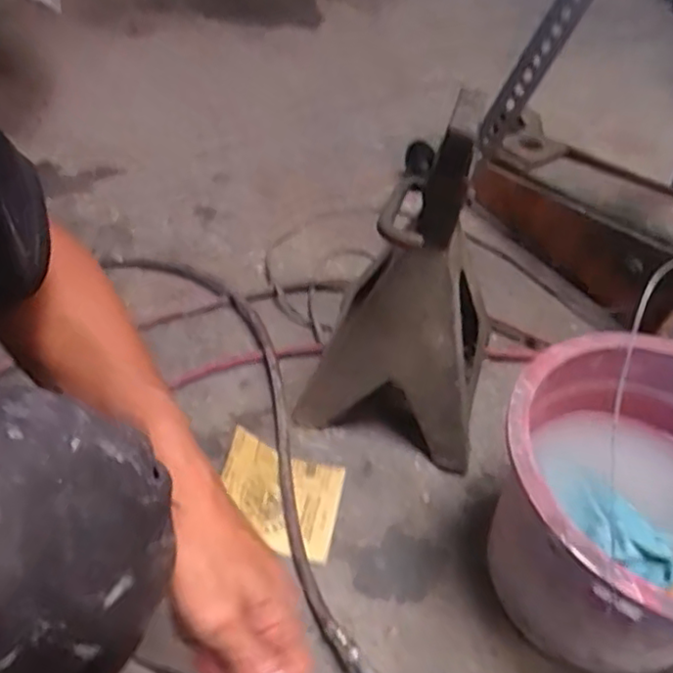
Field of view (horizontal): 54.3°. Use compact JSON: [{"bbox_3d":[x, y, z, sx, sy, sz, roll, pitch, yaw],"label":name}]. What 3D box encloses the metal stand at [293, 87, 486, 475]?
[{"bbox_3d":[0.094,-0.056,0.750,0.207,0.359,0.202,16,46,9],"label":"metal stand"}]

